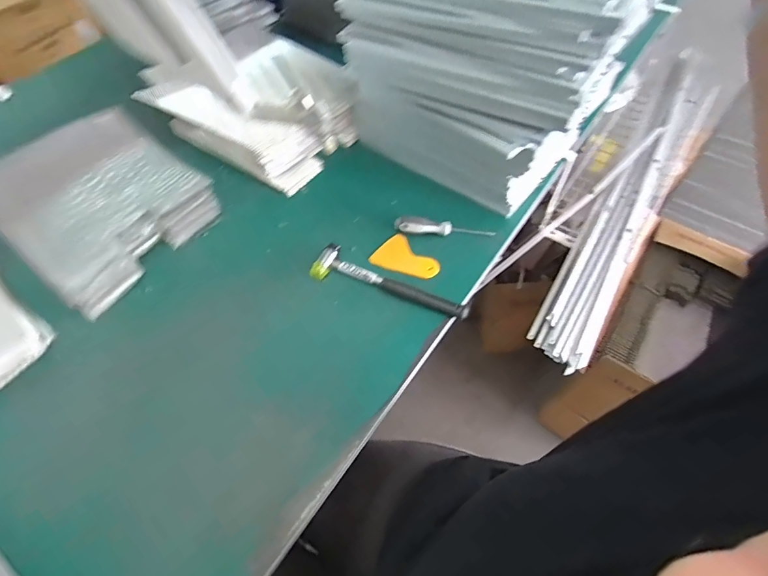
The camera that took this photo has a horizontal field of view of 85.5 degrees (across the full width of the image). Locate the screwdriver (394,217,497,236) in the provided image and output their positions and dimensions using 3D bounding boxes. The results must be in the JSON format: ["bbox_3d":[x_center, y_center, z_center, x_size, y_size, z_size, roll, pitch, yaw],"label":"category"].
[{"bbox_3d":[0.099,-0.098,0.690,0.160,0.030,0.023,4,56,5],"label":"screwdriver"}]

